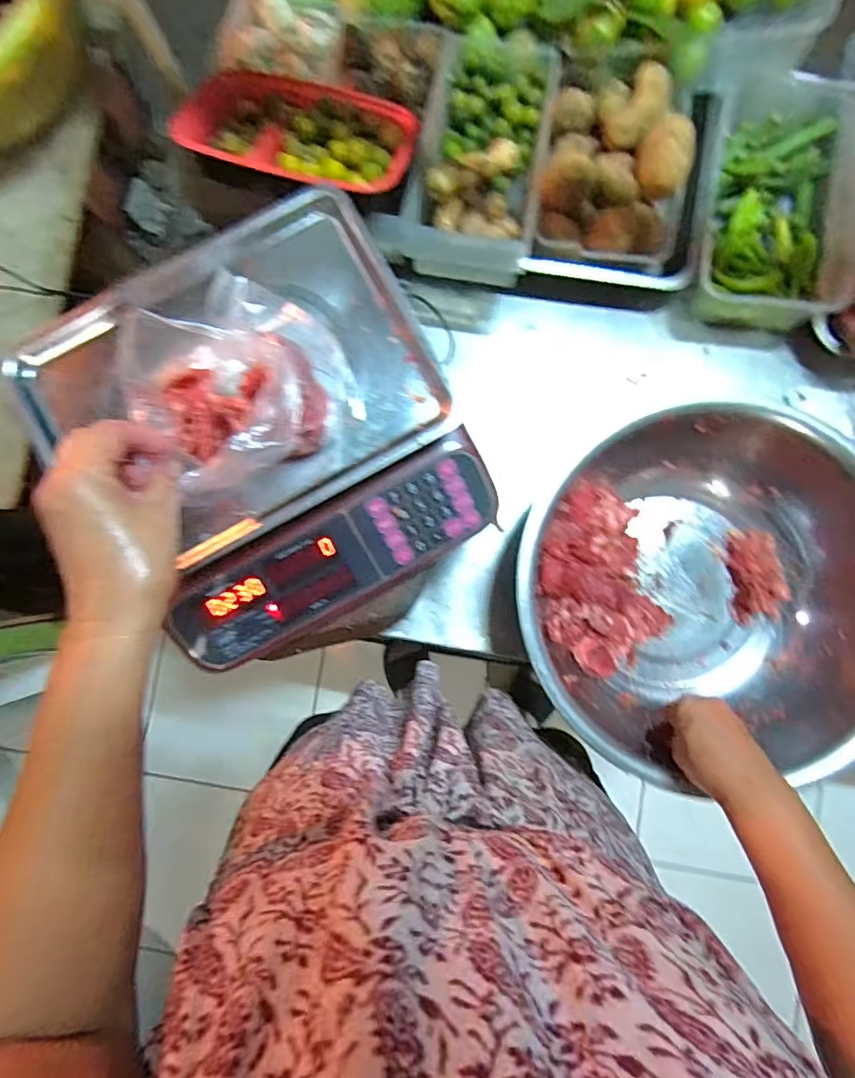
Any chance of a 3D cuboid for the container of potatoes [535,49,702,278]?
[{"bbox_3d":[0.209,-0.424,0.595,0.167,0.069,0.215,5,87,2],"label":"container of potatoes"}]

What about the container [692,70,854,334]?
[{"bbox_3d":[0.394,-0.381,0.616,0.165,0.075,0.257,8,87,2],"label":"container"}]

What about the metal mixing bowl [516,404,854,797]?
[{"bbox_3d":[0.288,0.062,0.562,0.356,0.124,0.347,0,87,2],"label":"metal mixing bowl"}]

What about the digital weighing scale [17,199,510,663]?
[{"bbox_3d":[-0.139,-0.087,0.487,0.320,0.113,0.332,-29,87,0],"label":"digital weighing scale"}]

